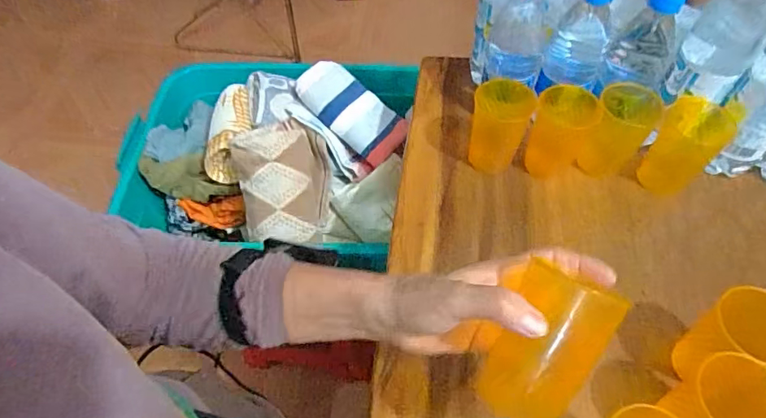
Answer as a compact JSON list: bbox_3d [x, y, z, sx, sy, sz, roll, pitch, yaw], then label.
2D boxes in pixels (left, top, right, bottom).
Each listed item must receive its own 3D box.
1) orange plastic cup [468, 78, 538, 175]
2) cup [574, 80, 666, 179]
[{"bbox_3d":[0.126,-0.091,0.543,0.062,0.073,0.068,0,55,0],"label":"orange plastic cup"},{"bbox_3d":[0.254,-0.082,0.544,0.063,0.080,0.071,28,59,18],"label":"cup"}]

